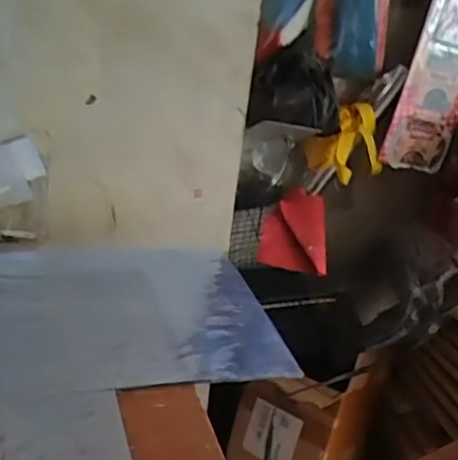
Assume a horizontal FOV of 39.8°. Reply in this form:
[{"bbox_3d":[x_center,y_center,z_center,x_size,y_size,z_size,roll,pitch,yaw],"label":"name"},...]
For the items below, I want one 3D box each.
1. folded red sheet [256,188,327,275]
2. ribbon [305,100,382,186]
[{"bbox_3d":[0.113,0.003,1.086,0.108,0.045,0.181,5,50,7],"label":"folded red sheet"},{"bbox_3d":[0.201,-0.147,1.098,0.137,0.115,0.117,12,27,10],"label":"ribbon"}]

